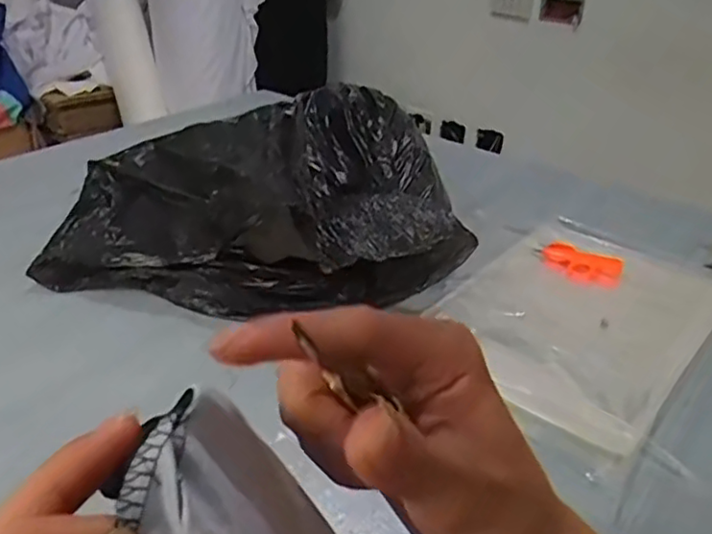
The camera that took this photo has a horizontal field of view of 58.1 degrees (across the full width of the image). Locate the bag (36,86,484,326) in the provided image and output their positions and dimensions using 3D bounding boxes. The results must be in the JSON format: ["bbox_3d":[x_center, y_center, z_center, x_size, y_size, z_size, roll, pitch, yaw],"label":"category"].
[{"bbox_3d":[-0.123,-0.113,0.868,0.507,0.128,0.412,3,30,2],"label":"bag"}]

